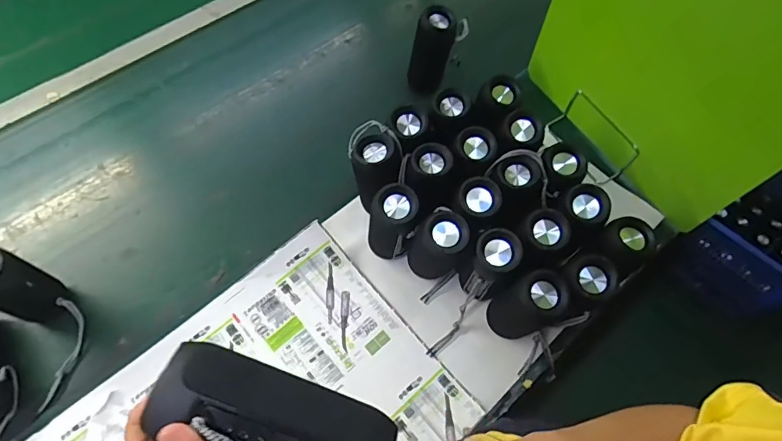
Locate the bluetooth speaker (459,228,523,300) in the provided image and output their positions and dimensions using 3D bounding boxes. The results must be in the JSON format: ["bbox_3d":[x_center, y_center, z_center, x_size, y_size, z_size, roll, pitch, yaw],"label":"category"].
[{"bbox_3d":[0.129,0.065,0.615,0.052,0.148,0.059,-9,64,-7],"label":"bluetooth speaker"}]

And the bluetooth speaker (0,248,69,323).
[{"bbox_3d":[-0.479,0.093,0.595,0.060,0.158,0.066,21,64,8],"label":"bluetooth speaker"}]

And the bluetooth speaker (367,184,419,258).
[{"bbox_3d":[0.001,0.013,0.641,0.063,0.150,0.056,-1,63,-4],"label":"bluetooth speaker"}]

